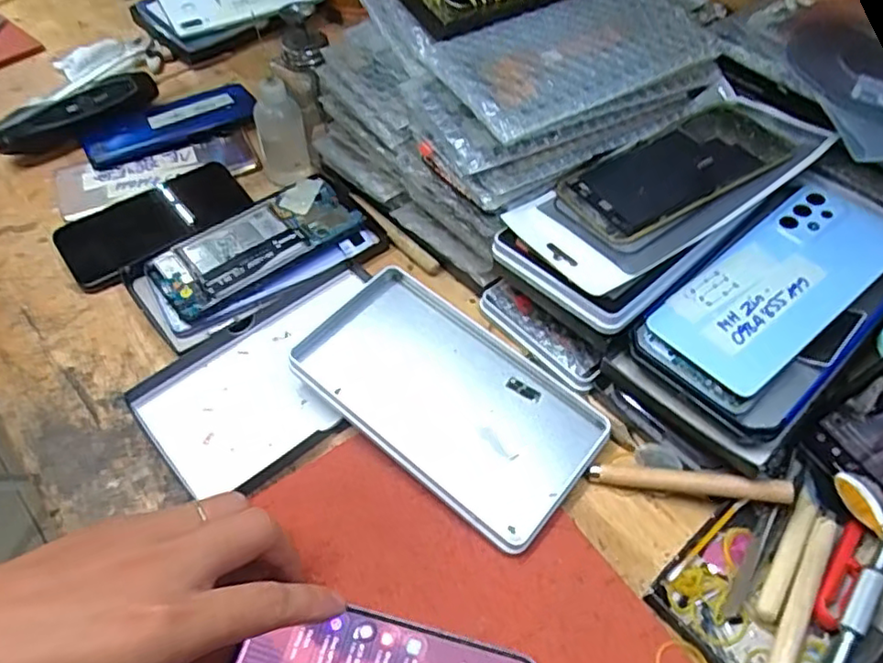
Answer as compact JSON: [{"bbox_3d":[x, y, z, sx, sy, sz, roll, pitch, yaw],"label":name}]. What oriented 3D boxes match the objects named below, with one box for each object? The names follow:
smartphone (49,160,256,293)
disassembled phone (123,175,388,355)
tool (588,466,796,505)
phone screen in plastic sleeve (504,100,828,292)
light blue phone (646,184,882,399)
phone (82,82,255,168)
[{"bbox_3d":[-0.225,-0.087,0.493,0.144,0.013,0.080,-29,58,-19],"label":"smartphone"},{"bbox_3d":[-0.137,-0.057,0.467,0.173,0.015,0.092,-32,59,-21],"label":"disassembled phone"},{"bbox_3d":[0.137,0.084,0.349,0.103,0.011,0.010,1,54,21],"label":"tool"},{"bbox_3d":[0.147,-0.093,0.392,0.195,0.014,0.085,-31,57,-12],"label":"phone screen in plastic sleeve"},{"bbox_3d":[0.199,-0.030,0.367,0.151,0.004,0.071,-39,58,-12],"label":"light blue phone"},{"bbox_3d":[-0.245,-0.188,0.571,0.149,0.010,0.071,-22,56,-15],"label":"phone"}]

